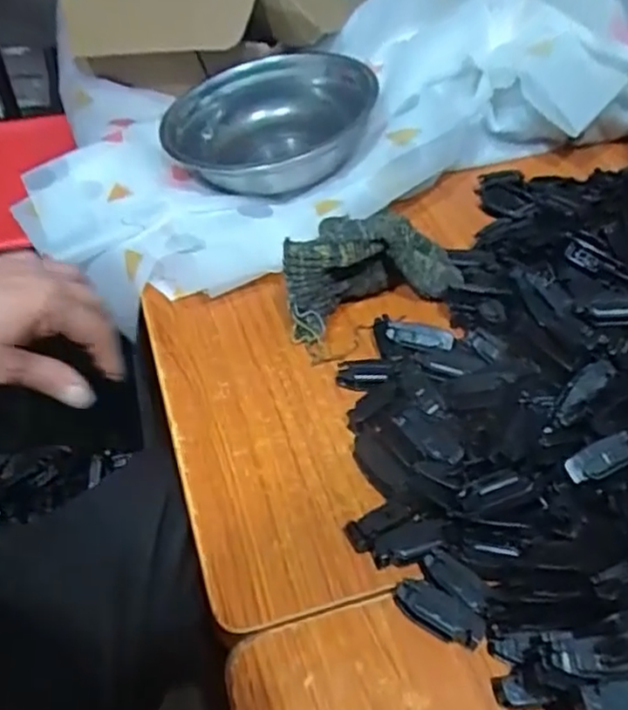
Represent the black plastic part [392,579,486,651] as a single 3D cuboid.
[{"bbox_3d":[0.067,0.139,0.363,0.050,0.010,0.021,27,52,23],"label":"black plastic part"}]

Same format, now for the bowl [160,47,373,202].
[{"bbox_3d":[-0.038,-0.217,0.661,0.193,0.081,0.193,-8,45,8],"label":"bowl"}]

